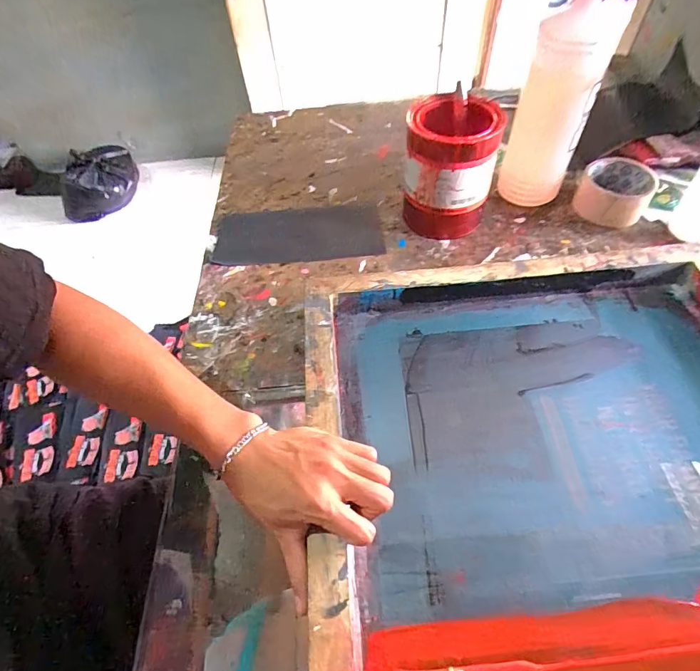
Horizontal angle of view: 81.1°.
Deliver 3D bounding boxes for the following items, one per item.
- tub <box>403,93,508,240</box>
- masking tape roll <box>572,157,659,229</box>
[{"bbox_3d":[0.124,-0.212,0.522,0.107,0.134,0.116,-3,54,3],"label":"tub"},{"bbox_3d":[0.346,-0.187,0.538,0.087,0.049,0.083,-3,54,4],"label":"masking tape roll"}]

